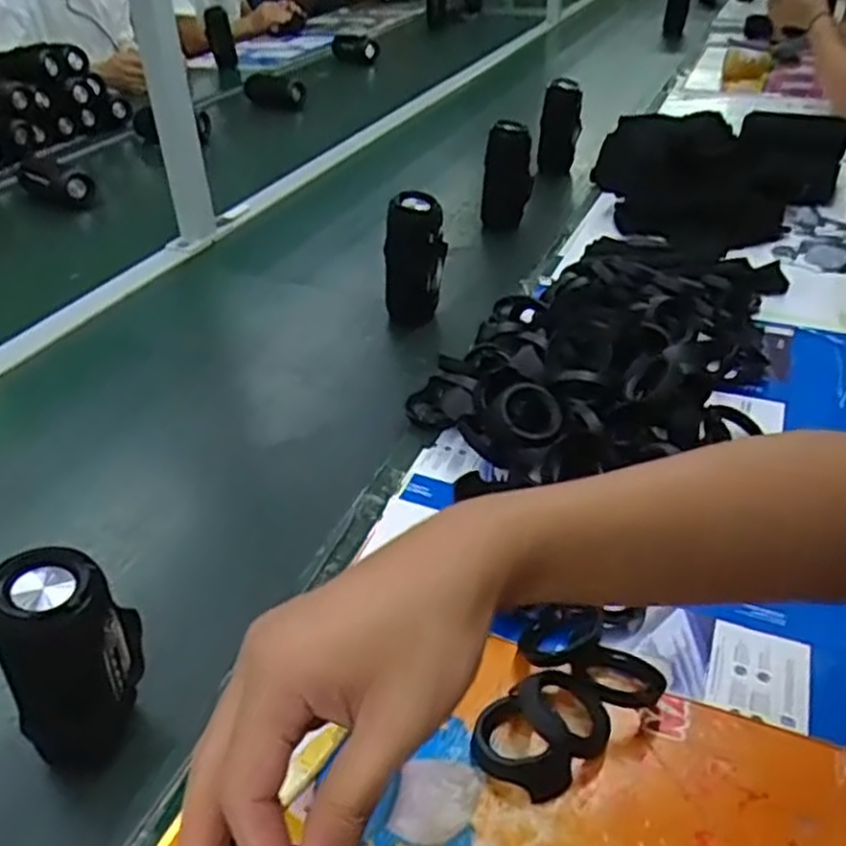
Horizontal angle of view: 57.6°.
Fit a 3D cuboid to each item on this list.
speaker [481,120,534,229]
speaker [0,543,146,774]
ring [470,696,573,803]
[{"bbox_3d":[0.131,-0.370,1.192,0.078,0.181,0.055,1,37,4],"label":"speaker"},{"bbox_3d":[-0.216,0.142,0.473,0.052,0.136,0.069,3,37,6],"label":"speaker"},{"bbox_3d":[0.056,0.202,0.473,0.045,0.023,0.065,-25,43,-28],"label":"ring"}]

